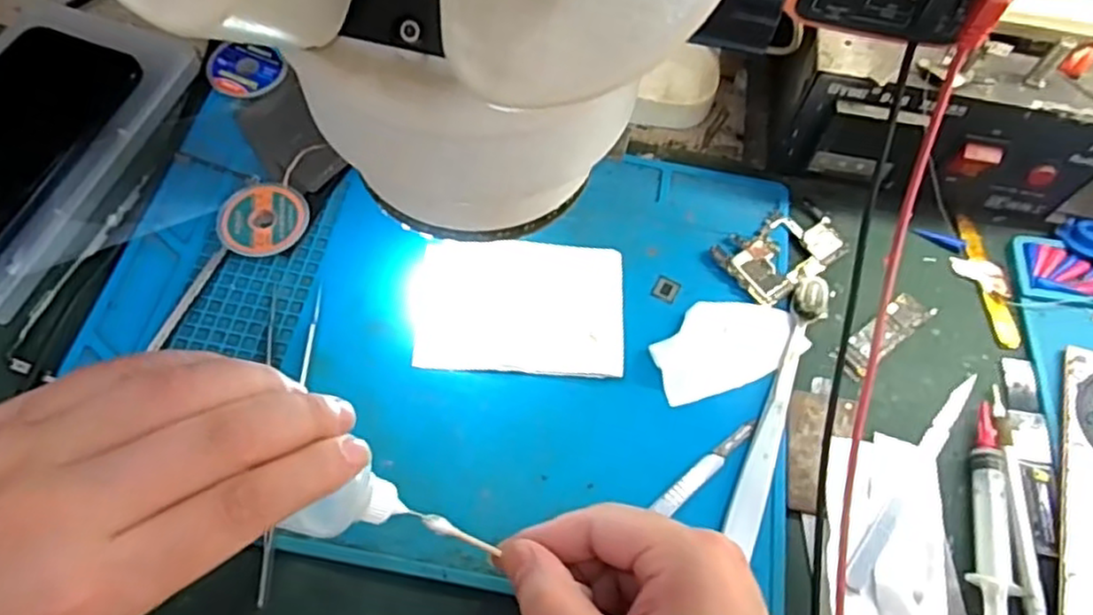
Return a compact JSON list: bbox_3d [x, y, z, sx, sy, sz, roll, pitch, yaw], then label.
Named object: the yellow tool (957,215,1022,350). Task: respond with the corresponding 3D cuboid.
[{"bbox_3d":[0.248,-0.016,0.391,0.014,0.004,0.083,-1,65,-4],"label":"yellow tool"}]

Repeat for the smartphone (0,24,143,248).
[{"bbox_3d":[-0.286,-0.089,0.371,0.076,0.015,0.143,21,65,3],"label":"smartphone"}]

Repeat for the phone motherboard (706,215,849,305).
[{"bbox_3d":[0.133,-0.032,0.389,0.071,0.005,0.044,-30,70,-16],"label":"phone motherboard"}]

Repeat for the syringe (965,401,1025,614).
[{"bbox_3d":[0.209,0.094,0.324,0.020,0.011,0.105,14,65,3],"label":"syringe"}]

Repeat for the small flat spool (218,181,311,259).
[{"bbox_3d":[-0.151,-0.046,0.375,0.043,0.013,0.042,1,65,-3],"label":"small flat spool"}]

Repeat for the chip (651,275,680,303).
[{"bbox_3d":[0.065,-0.010,0.377,0.013,0.004,0.015,27,66,9],"label":"chip"}]

